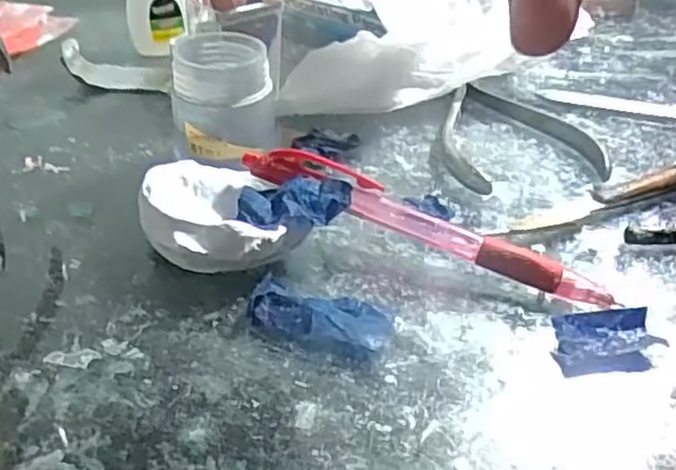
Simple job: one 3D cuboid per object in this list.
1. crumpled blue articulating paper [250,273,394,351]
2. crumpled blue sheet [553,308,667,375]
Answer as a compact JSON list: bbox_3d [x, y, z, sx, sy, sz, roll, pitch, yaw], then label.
[{"bbox_3d":[-0.005,0.025,0.225,0.044,0.007,0.020,7,38,7],"label":"crumpled blue articulating paper"},{"bbox_3d":[0.083,0.033,0.220,0.034,0.005,0.021,-3,38,-7],"label":"crumpled blue sheet"}]

